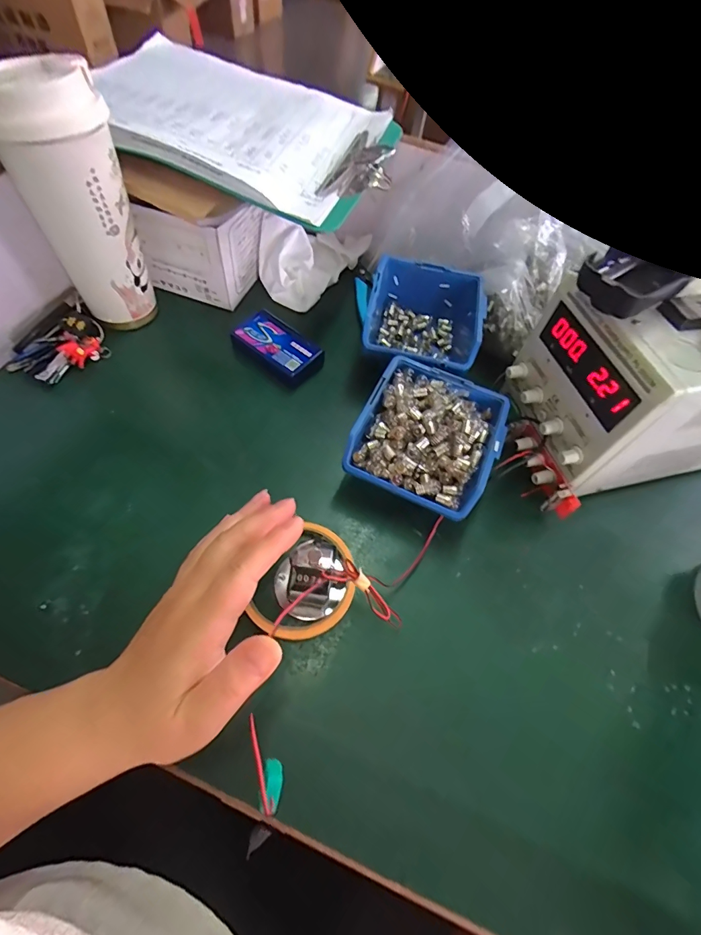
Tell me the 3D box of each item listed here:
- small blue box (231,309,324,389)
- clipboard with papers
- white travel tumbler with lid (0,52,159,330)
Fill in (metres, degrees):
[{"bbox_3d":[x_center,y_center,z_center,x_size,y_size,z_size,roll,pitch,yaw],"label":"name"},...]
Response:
[{"bbox_3d":[-0.076,-0.124,0.437,0.090,0.031,0.050,38,63,20],"label":"small blue box"},{"bbox_3d":[-0.119,-0.350,0.417,0.316,0.034,0.224,22,58,12],"label":"clipboard with papers"},{"bbox_3d":[-0.229,-0.218,0.362,0.083,0.190,0.086,-26,62,-18],"label":"white travel tumbler with lid"}]

